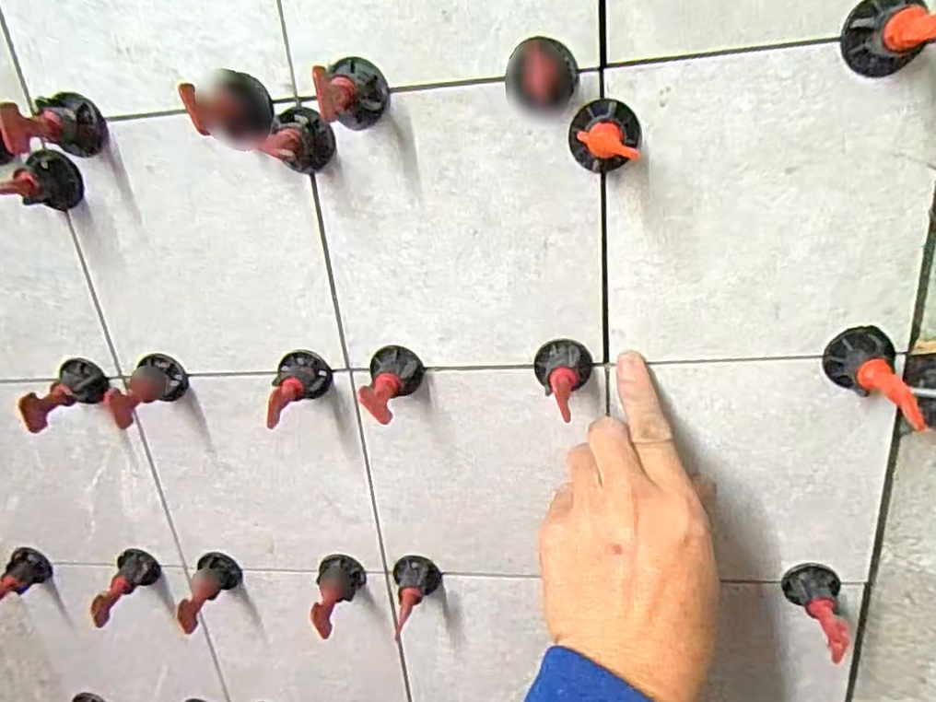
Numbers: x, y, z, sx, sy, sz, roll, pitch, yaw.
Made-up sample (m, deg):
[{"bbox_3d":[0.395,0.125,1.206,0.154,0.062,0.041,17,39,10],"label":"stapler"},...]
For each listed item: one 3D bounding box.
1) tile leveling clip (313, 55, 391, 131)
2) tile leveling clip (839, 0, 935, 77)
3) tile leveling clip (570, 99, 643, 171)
[{"bbox_3d":[-0.051,-0.117,0.283,0.025,0.031,0.050,-5,22,1],"label":"tile leveling clip"},{"bbox_3d":[0.173,-0.127,0.244,0.032,0.030,0.050,-1,23,12],"label":"tile leveling clip"},{"bbox_3d":[0.063,-0.099,0.289,0.032,0.031,0.025,1,23,15],"label":"tile leveling clip"}]

